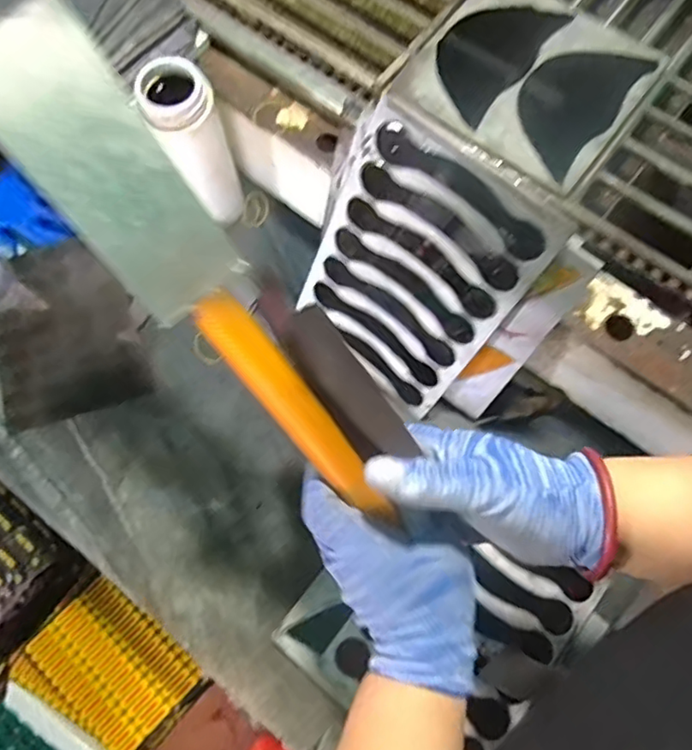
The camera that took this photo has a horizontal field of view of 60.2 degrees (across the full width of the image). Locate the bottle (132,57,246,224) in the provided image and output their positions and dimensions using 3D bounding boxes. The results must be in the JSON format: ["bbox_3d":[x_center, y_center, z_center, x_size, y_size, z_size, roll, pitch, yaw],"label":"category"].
[{"bbox_3d":[-0.139,-0.207,0.556,0.064,0.165,0.054,-21,74,-6],"label":"bottle"}]

